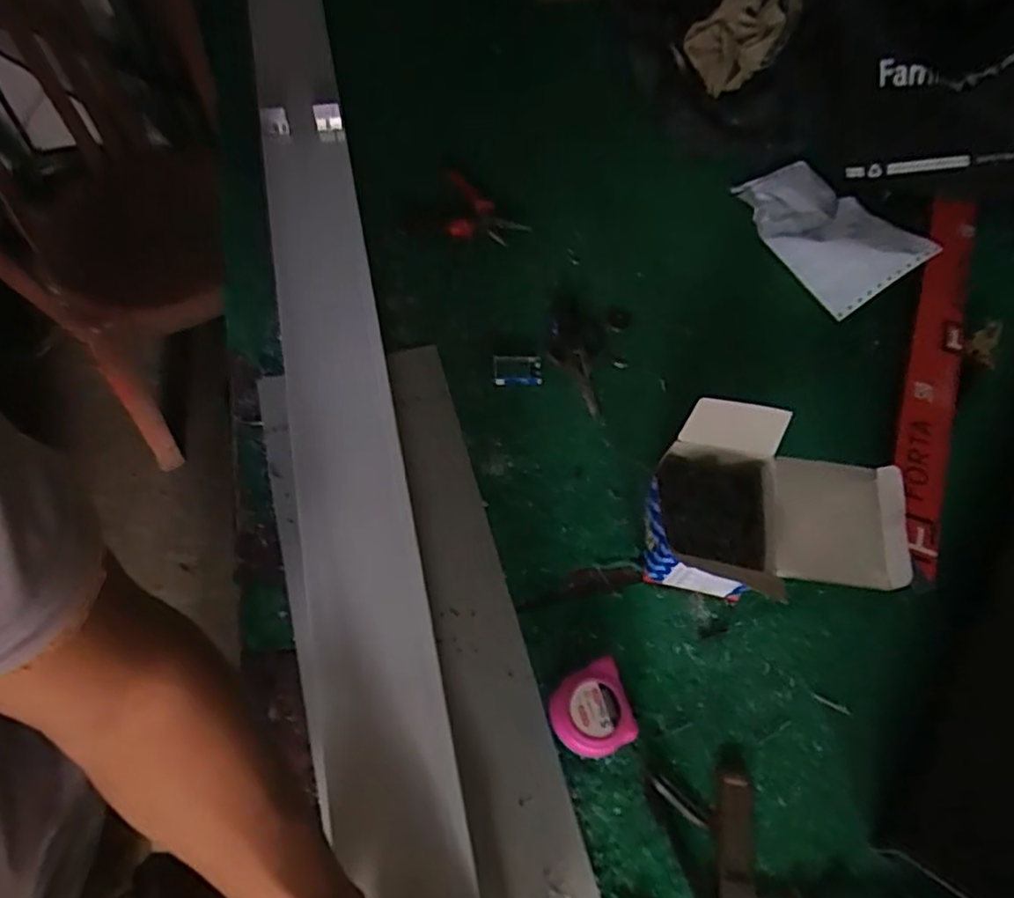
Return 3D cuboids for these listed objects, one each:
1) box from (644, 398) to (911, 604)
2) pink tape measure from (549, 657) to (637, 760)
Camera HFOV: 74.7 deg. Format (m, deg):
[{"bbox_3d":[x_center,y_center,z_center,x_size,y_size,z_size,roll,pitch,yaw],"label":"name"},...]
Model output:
[{"bbox_3d":[0.236,0.067,0.610,0.202,0.125,0.141,18,64,7],"label":"box"},{"bbox_3d":[0.072,0.227,0.570,0.068,0.036,0.067,-20,66,-12],"label":"pink tape measure"}]

